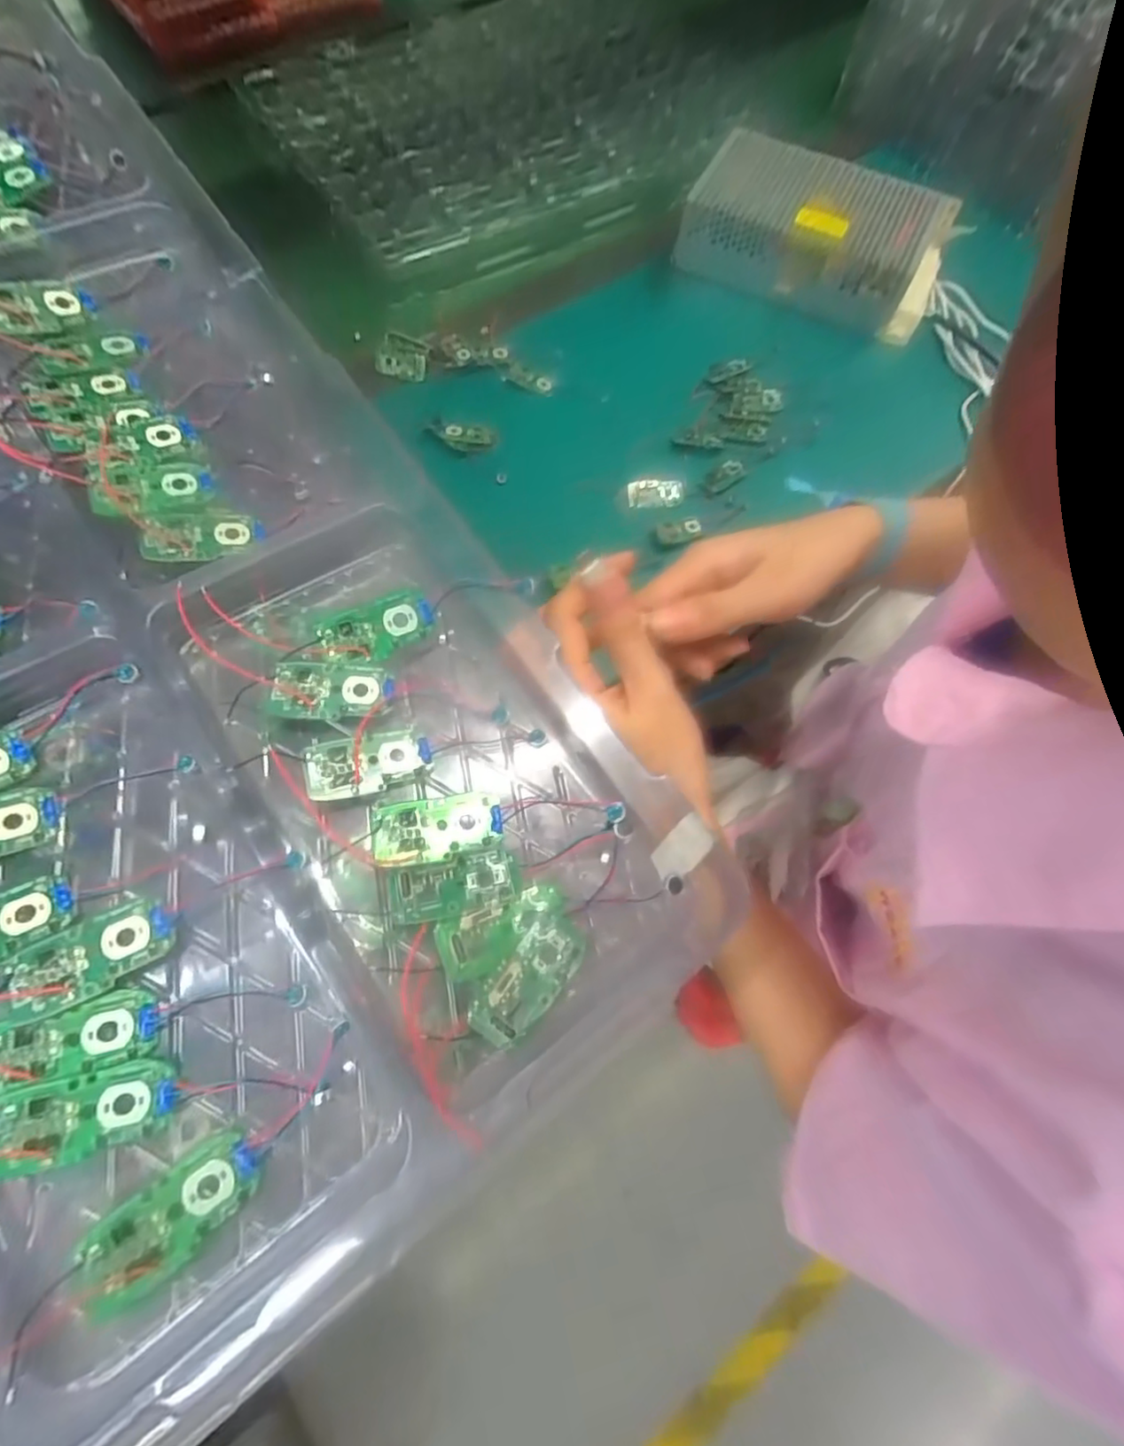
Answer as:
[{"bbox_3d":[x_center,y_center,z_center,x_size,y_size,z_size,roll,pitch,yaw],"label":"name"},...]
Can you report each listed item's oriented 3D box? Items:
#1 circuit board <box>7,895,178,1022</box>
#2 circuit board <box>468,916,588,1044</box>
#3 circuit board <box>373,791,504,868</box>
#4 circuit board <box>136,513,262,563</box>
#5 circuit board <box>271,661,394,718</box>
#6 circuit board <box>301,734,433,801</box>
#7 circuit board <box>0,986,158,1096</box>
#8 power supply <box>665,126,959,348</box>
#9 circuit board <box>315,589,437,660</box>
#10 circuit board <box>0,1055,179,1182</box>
[{"bbox_3d":[-0.123,0.061,0.165,0.036,0.007,0.020,-26,71,-12],"label":"circuit board"},{"bbox_3d":[-0.009,0.073,0.180,0.017,0.008,0.037,39,71,13],"label":"circuit board"},{"bbox_3d":[-0.037,0.031,0.190,0.038,0.005,0.019,-9,69,-6],"label":"circuit board"},{"bbox_3d":[-0.125,-0.065,0.220,0.038,0.004,0.019,-8,72,-22],"label":"circuit board"},{"bbox_3d":[-0.073,-0.011,0.202,0.035,0.007,0.018,-2,68,-4],"label":"circuit board"},{"bbox_3d":[-0.060,0.012,0.197,0.037,0.004,0.018,-12,68,-25],"label":"circuit board"},{"bbox_3d":[-0.124,0.080,0.158,0.038,0.004,0.017,-9,67,-25],"label":"circuit board"},{"bbox_3d":[0.207,-0.398,0.510,0.203,0.047,0.124,24,69,7],"label":"power supply"},{"bbox_3d":[-0.061,-0.031,0.209,0.036,0.004,0.017,-23,98,-12],"label":"circuit board"},{"bbox_3d":[-0.116,0.095,0.153,0.038,0.004,0.018,-9,67,-25],"label":"circuit board"}]

